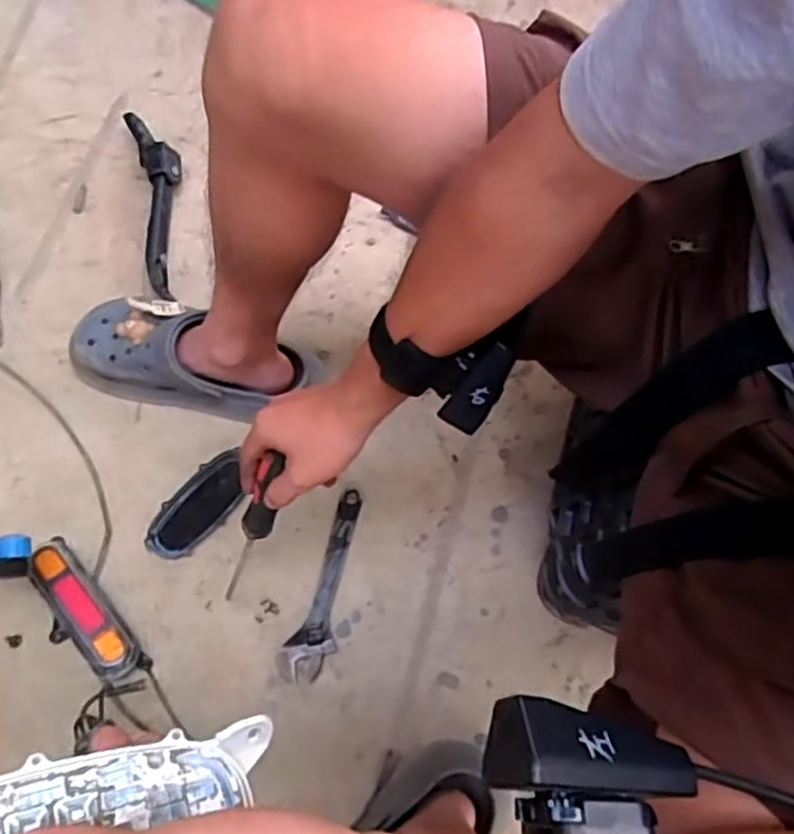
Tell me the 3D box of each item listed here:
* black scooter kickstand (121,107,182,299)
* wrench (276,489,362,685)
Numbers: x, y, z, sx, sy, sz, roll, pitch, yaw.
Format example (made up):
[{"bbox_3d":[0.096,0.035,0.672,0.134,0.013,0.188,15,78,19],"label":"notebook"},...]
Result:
[{"bbox_3d":[-0.284,-0.258,0.884,0.058,0.044,0.281,-14,69,-4],"label":"black scooter kickstand"},{"bbox_3d":[-0.066,0.168,0.725,0.045,0.012,0.191,18,70,8],"label":"wrench"}]

